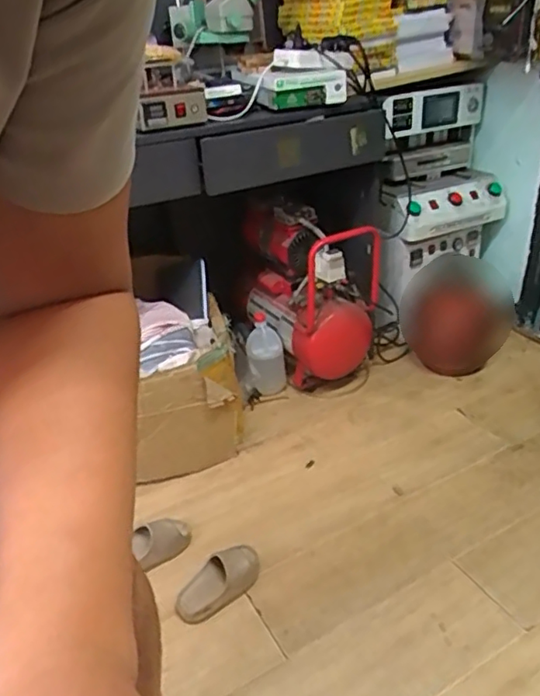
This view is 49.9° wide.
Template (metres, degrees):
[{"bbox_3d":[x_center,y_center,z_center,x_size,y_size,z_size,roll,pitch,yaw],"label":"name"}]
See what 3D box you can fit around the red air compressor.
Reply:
[{"bbox_3d":[0.112,-0.175,1.768,0.298,0.468,0.456,-21,34,-27],"label":"red air compressor"}]

